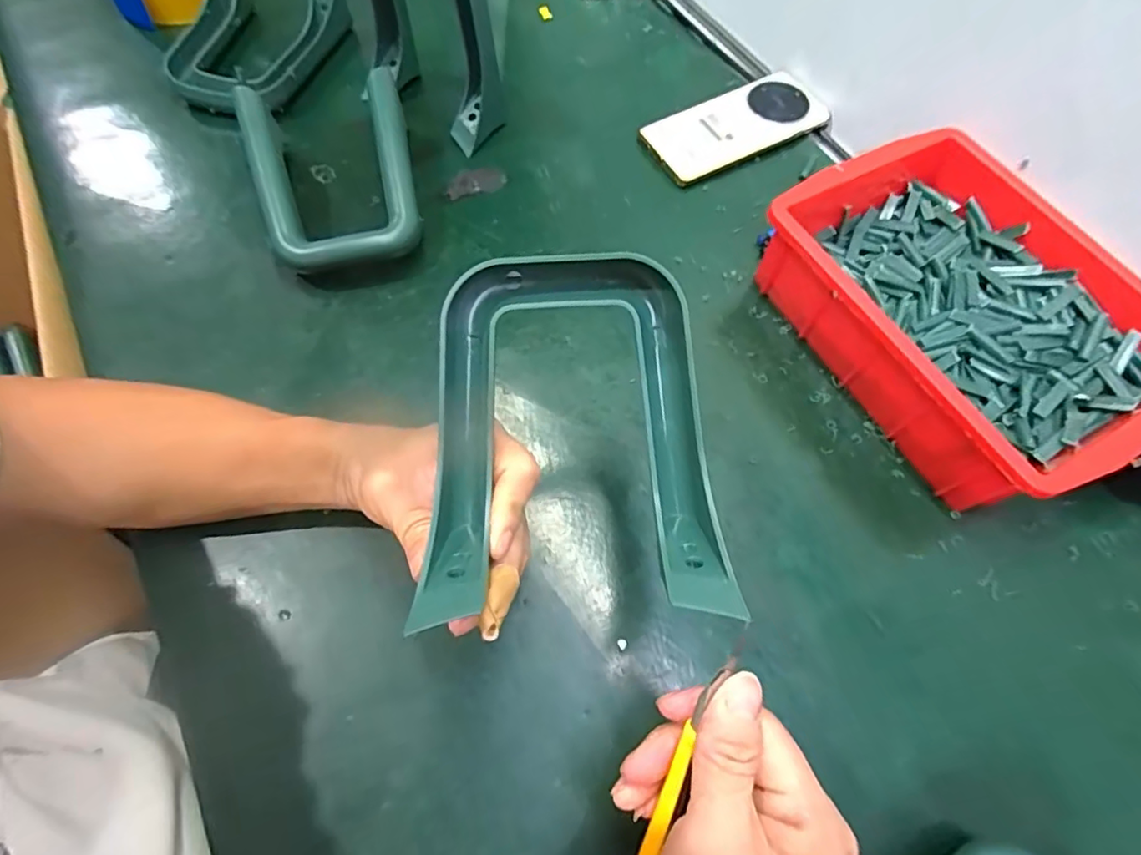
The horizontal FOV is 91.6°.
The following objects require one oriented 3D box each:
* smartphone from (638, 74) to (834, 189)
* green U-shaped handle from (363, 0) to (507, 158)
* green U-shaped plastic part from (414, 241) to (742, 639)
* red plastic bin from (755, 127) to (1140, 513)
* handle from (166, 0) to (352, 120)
[{"bbox_3d":[0.149,-0.273,0.501,0.162,0.010,0.073,-25,77,-9],"label":"smartphone"},{"bbox_3d":[-0.116,-0.331,0.447,0.130,0.159,0.060,41,70,16],"label":"green U-shaped handle"},{"bbox_3d":[0.004,0.003,0.249,0.132,0.061,0.154,-1,65,-3],"label":"green U-shaped plastic part"},{"bbox_3d":[0.274,-0.084,0.389,0.195,0.074,0.247,-25,68,-13],"label":"red plastic bin"},{"bbox_3d":[-0.294,-0.358,0.506,0.122,0.060,0.163,17,66,6],"label":"handle"}]

